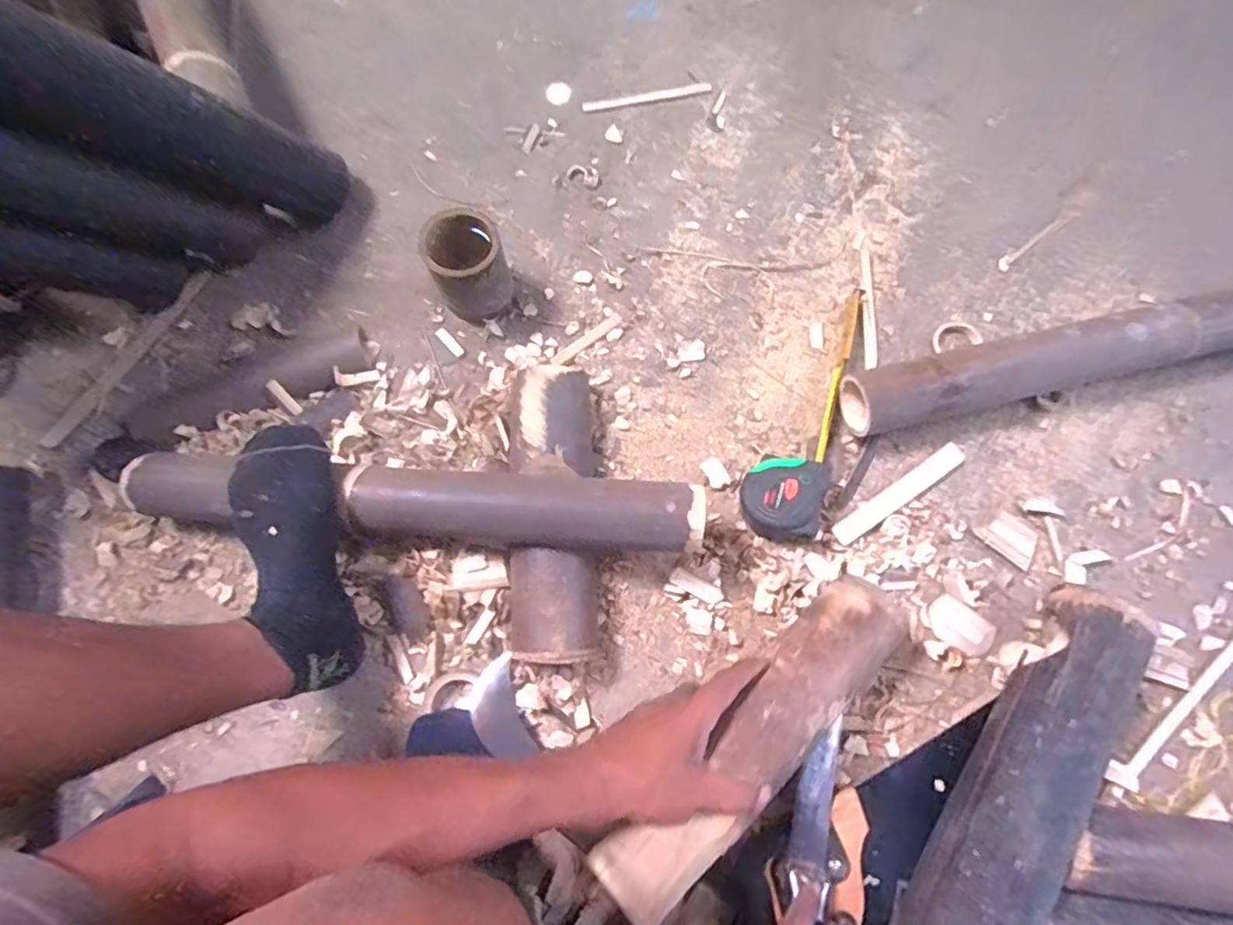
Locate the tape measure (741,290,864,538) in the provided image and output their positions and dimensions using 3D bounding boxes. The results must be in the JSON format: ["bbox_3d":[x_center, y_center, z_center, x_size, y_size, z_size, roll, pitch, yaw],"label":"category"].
[{"bbox_3d":[0.206,-0.058,0.630,0.085,0.045,0.295,21,78,6],"label":"tape measure"}]

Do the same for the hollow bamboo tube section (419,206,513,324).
[{"bbox_3d":[-0.154,-0.205,0.640,0.078,0.100,0.072,0,77,1],"label":"hollow bamboo tube section"}]

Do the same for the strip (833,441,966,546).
[{"bbox_3d":[0.292,0.032,0.628,0.167,0.008,0.022,-34,79,-7],"label":"strip"}]

